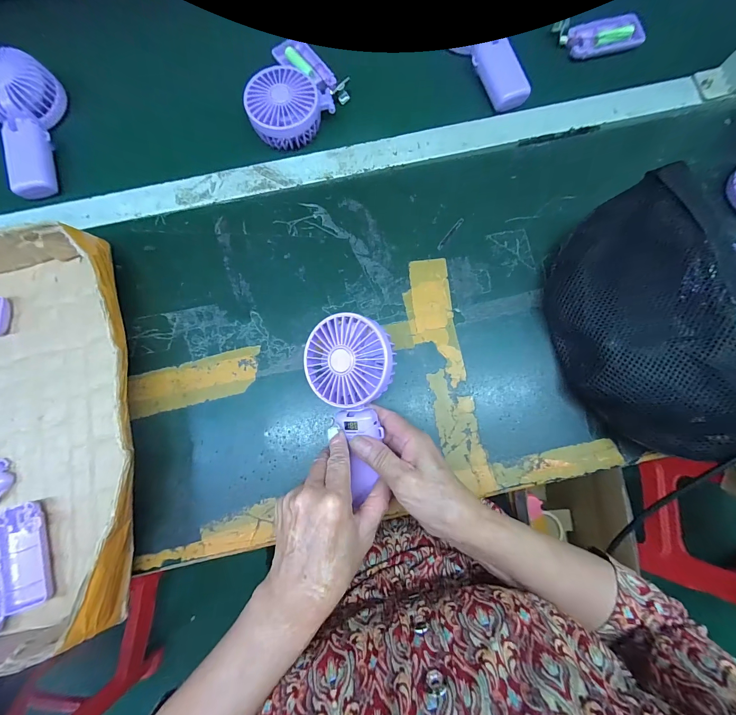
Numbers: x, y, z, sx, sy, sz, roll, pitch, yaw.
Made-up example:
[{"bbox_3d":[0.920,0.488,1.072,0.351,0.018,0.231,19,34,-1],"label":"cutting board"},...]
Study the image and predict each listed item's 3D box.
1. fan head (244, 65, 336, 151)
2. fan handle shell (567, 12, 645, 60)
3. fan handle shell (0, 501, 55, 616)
[{"bbox_3d":[-0.094,-0.309,0.395,0.100,0.035,0.083,-10,79,-2],"label":"fan head"},{"bbox_3d":[0.311,-0.424,0.422,0.091,0.012,0.053,-14,79,-2],"label":"fan handle shell"},{"bbox_3d":[-0.335,0.192,0.312,0.047,0.009,0.094,-18,79,-3],"label":"fan handle shell"}]

